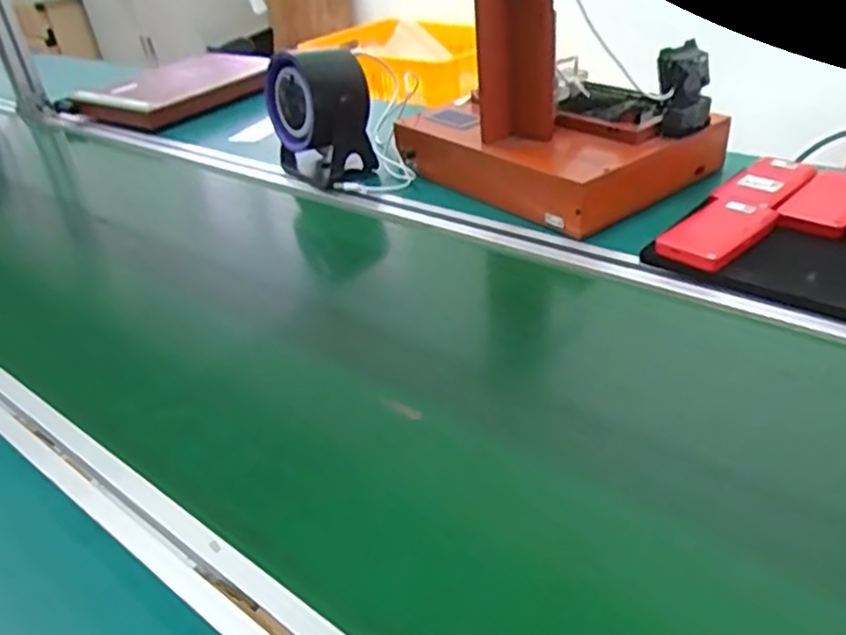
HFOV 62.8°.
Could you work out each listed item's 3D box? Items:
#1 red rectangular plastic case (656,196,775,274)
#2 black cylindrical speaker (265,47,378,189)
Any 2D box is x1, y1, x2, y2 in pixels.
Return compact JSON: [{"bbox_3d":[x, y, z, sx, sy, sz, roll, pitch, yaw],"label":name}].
[{"bbox_3d":[0.284,-0.083,0.663,0.127,0.010,0.065,-31,41,-32],"label":"red rectangular plastic case"},{"bbox_3d":[-0.136,-0.256,0.900,0.086,0.168,0.132,-30,40,-31],"label":"black cylindrical speaker"}]

